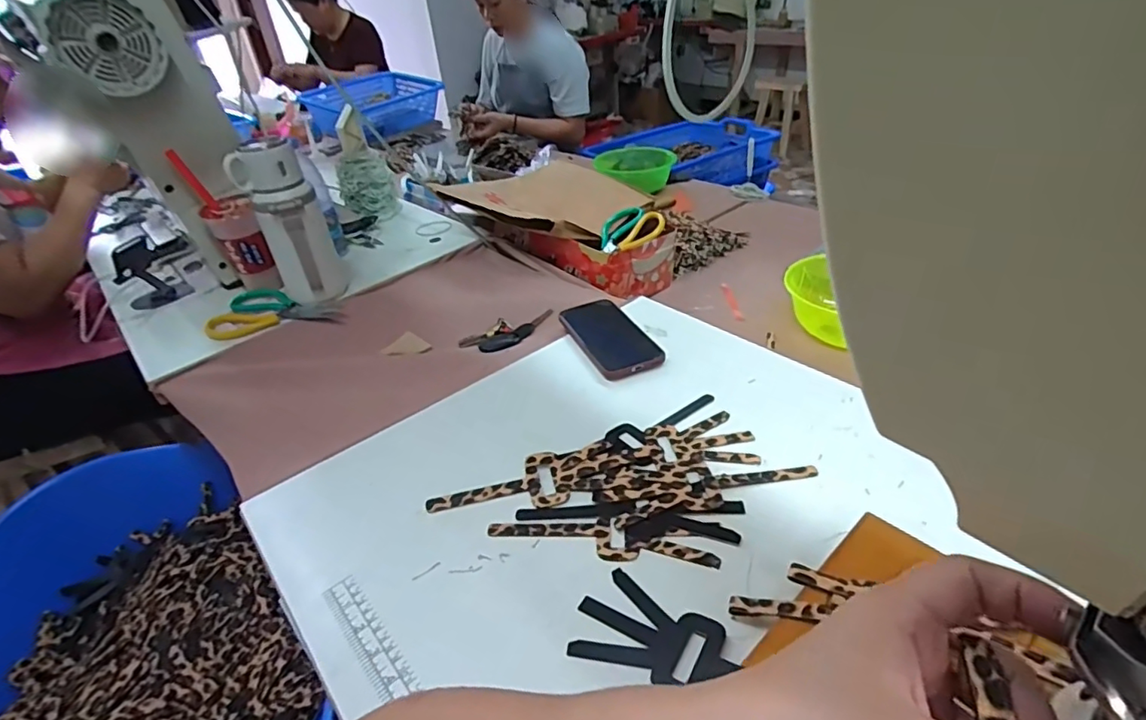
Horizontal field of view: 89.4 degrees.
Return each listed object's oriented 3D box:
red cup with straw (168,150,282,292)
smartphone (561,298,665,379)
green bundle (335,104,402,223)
[{"bbox_3d":[-0.485,-0.183,0.831,0.067,0.208,0.081,-28,42,-24],"label":"red cup with straw"},{"bbox_3d":[0.041,-0.031,0.701,0.078,0.011,0.160,-16,36,-14],"label":"smartphone"},{"bbox_3d":[-0.383,-0.346,1.064,0.094,0.176,0.102,-9,38,-1],"label":"green bundle"}]

